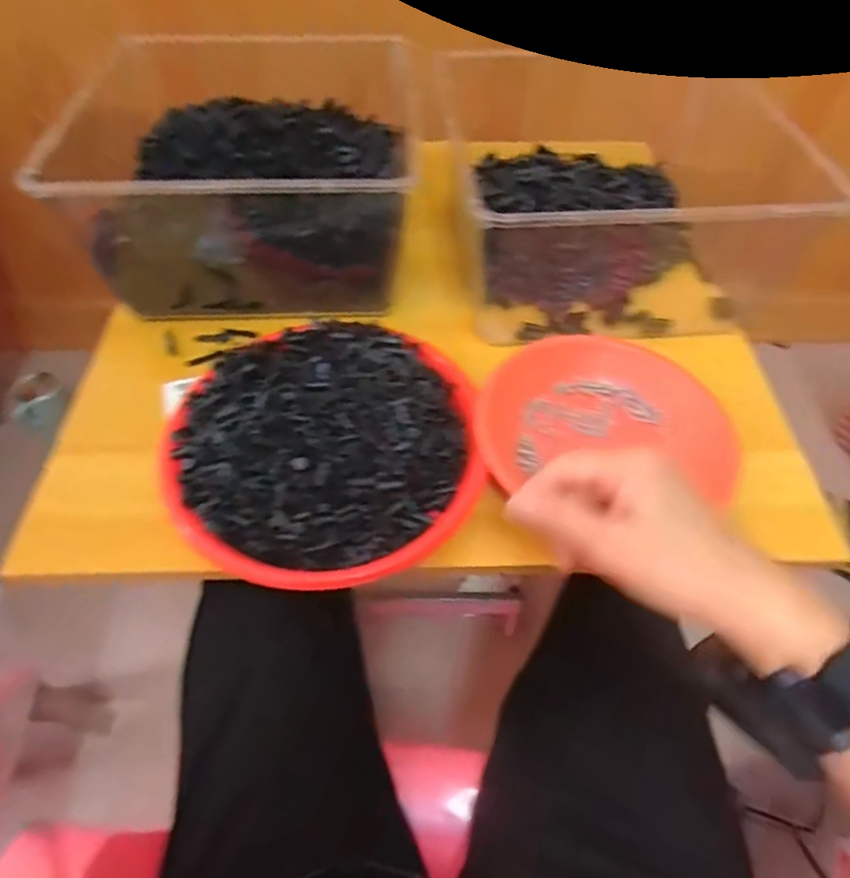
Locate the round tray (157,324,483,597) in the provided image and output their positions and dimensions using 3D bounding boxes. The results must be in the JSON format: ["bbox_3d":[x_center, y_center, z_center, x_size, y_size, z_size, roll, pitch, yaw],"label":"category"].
[{"bbox_3d":[-0.071,-0.002,0.437,0.223,0.034,0.227,0,54,0],"label":"round tray"}]

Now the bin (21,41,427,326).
[{"bbox_3d":[-0.159,-0.258,0.567,0.276,0.146,0.289,1,54,1],"label":"bin"}]

